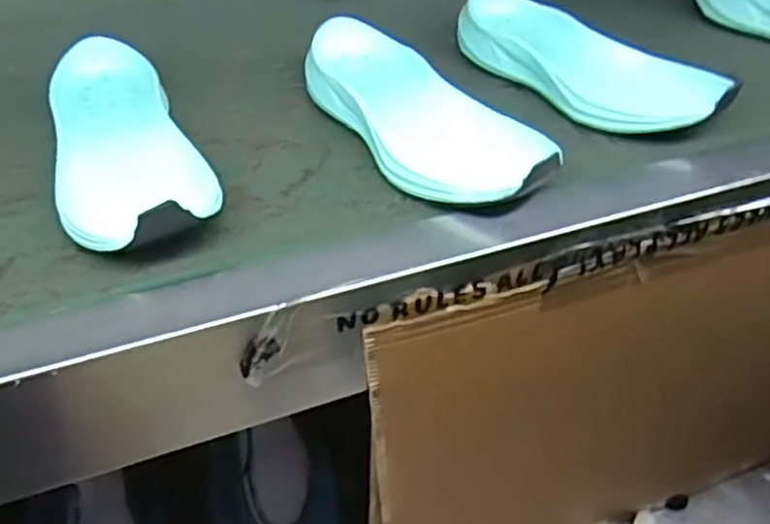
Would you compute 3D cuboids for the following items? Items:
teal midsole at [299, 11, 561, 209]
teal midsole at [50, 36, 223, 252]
[{"bbox_3d":[0.019,-0.098,0.464,0.075,0.045,0.206,-24,49,-28],"label":"teal midsole"},{"bbox_3d":[-0.166,-0.074,0.438,0.090,0.048,0.208,-17,46,-22],"label":"teal midsole"}]

